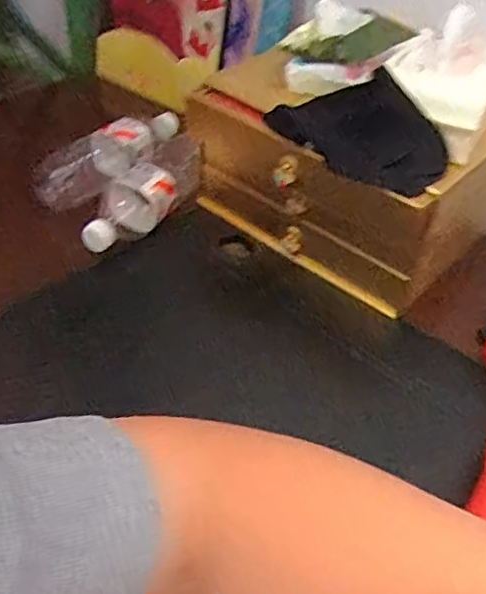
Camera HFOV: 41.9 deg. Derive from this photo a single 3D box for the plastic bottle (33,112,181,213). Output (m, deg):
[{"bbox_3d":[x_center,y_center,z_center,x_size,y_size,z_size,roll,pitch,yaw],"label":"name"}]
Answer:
[{"bbox_3d":[-0.166,-0.179,0.816,0.060,0.057,0.230,33,50,25],"label":"plastic bottle"}]

